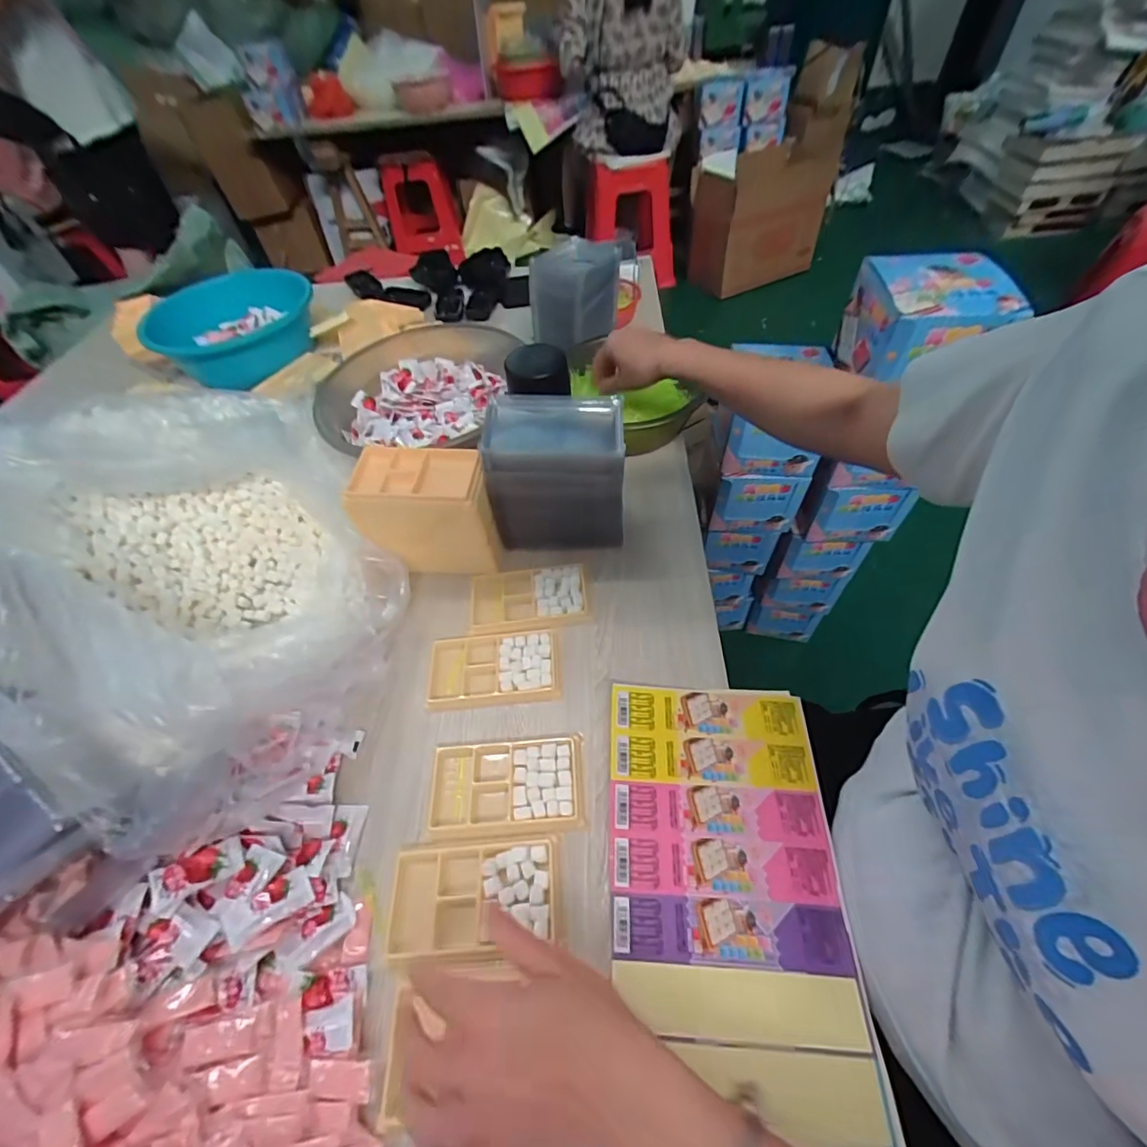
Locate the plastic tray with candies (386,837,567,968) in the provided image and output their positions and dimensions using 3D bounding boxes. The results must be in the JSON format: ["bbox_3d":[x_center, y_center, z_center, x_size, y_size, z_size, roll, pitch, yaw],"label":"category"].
[{"bbox_3d":[-0.077,0.251,0.383,0.135,0.015,0.075,-6,53,1],"label":"plastic tray with candies"}]

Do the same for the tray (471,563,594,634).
[{"bbox_3d":[-0.049,0.027,0.535,0.128,0.012,0.074,-5,53,1],"label":"tray"}]

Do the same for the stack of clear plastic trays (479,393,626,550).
[{"bbox_3d":[-0.018,-0.106,0.545,0.142,0.146,0.087,-2,53,4],"label":"stack of clear plastic trays"}]

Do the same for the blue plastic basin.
[{"bbox_3d":[-0.613,-0.454,0.903,0.270,0.098,0.241,-29,56,-16],"label":"blue plastic basin"}]

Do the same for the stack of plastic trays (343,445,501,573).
[{"bbox_3d":[-0.153,-0.069,0.543,0.149,0.117,0.079,4,54,8],"label":"stack of plastic trays"}]

